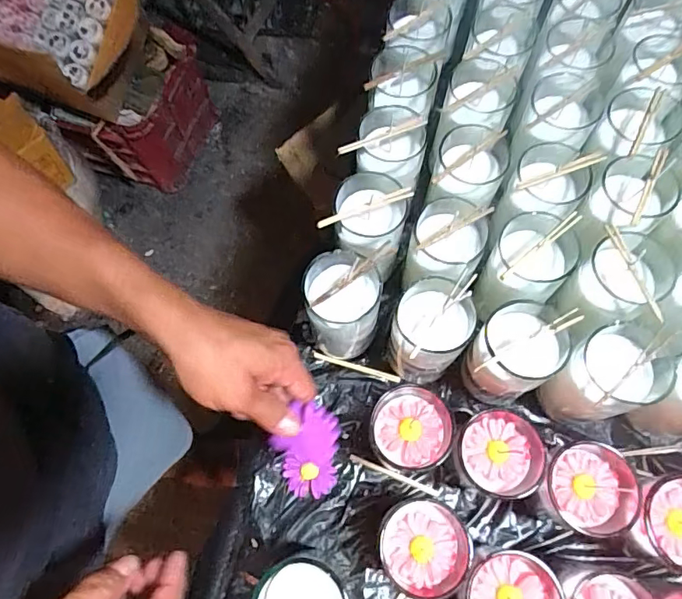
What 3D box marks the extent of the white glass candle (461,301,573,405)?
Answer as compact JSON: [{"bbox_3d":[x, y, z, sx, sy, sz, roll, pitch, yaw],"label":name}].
[{"bbox_3d":[0.153,0.055,0.452,0.066,0.133,0.069,-1,70,3],"label":"white glass candle"}]

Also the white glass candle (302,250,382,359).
[{"bbox_3d":[0.001,0.010,0.474,0.061,0.131,0.070,-14,70,-2],"label":"white glass candle"}]

